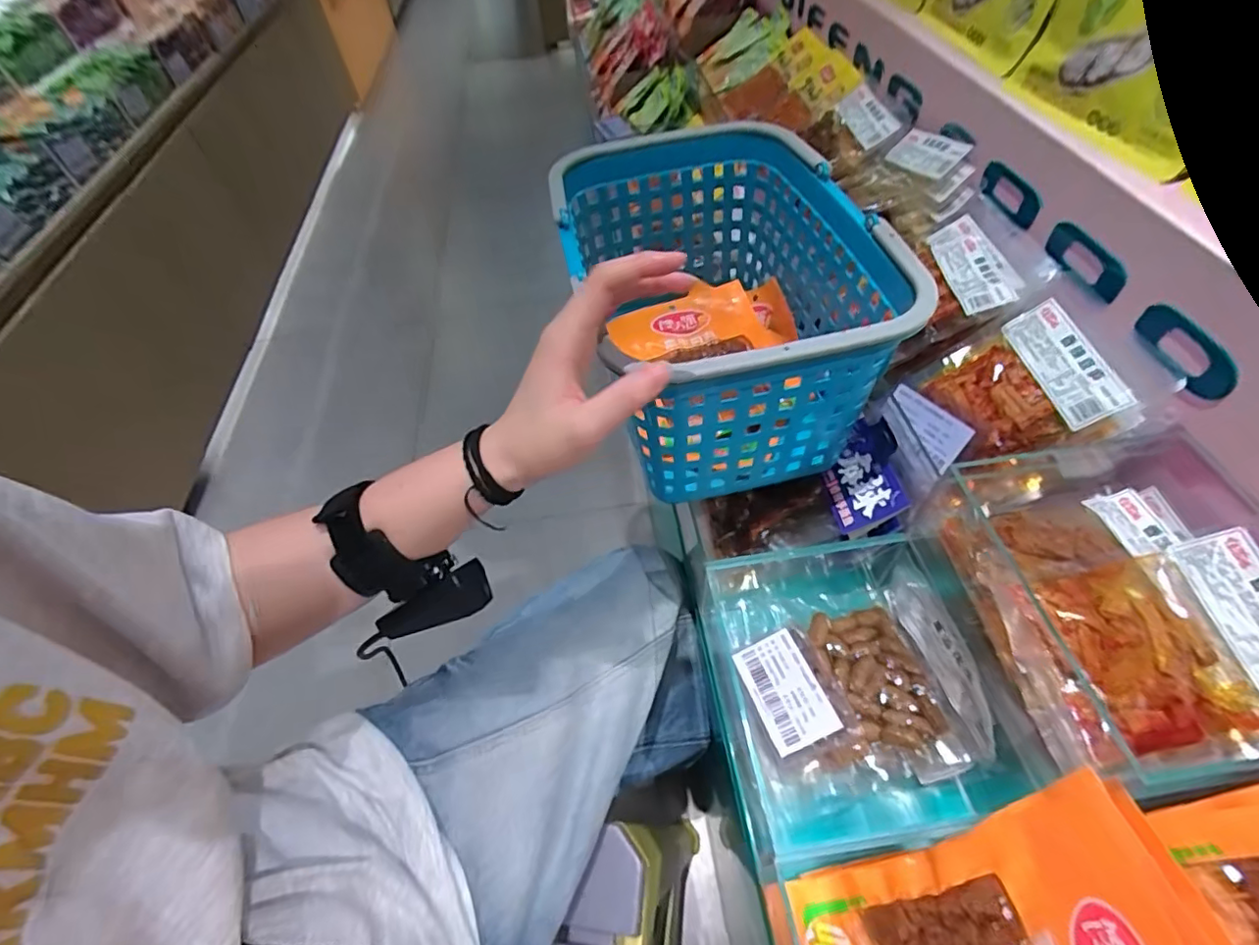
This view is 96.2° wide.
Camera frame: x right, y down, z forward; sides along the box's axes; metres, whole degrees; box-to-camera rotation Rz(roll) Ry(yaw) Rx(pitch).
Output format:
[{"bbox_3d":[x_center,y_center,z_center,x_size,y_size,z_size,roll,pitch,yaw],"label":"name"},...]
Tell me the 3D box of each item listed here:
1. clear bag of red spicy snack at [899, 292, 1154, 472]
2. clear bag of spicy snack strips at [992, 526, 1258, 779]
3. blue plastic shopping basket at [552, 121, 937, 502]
[{"bbox_3d":[0.307,-0.060,0.465,0.135,0.035,0.122,-33,48,31],"label":"clear bag of red spicy snack"},{"bbox_3d":[0.334,0.116,0.359,0.164,0.051,0.121,-9,53,-1],"label":"clear bag of spicy snack strips"},{"bbox_3d":[0.083,-0.151,0.519,0.234,0.177,0.343,-9,52,-1],"label":"blue plastic shopping basket"}]

